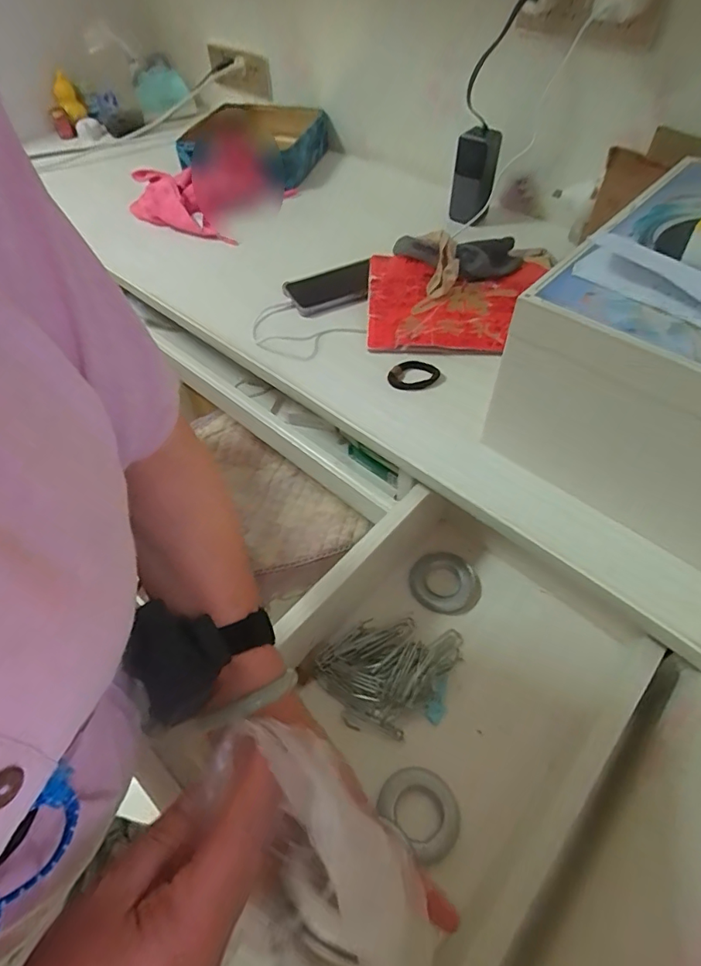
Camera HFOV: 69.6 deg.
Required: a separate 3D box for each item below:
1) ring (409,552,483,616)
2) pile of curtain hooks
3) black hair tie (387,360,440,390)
[{"bbox_3d":[0.118,0.125,0.630,0.086,0.013,0.074,19,55,16],"label":"ring"},{"bbox_3d":[0.043,0.197,0.565,0.117,0.023,0.148,34,60,25],"label":"pile of curtain hooks"},{"bbox_3d":[0.081,-0.138,0.643,0.061,0.010,0.061,-1,52,1],"label":"black hair tie"}]

